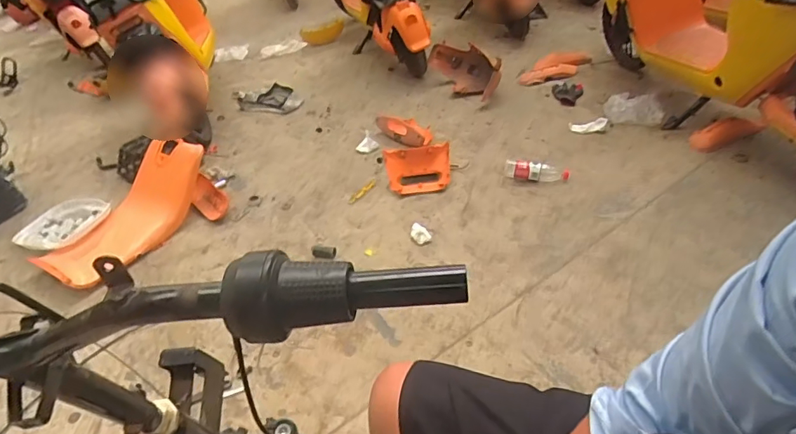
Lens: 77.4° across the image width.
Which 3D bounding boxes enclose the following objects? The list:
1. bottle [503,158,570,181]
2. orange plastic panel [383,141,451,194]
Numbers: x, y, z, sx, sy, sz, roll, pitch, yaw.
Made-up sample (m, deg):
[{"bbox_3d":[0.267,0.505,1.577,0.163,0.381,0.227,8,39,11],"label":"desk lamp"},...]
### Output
[{"bbox_3d":[0.503,-0.166,1.804,0.228,0.076,0.068,3,39,17],"label":"bottle"},{"bbox_3d":[0.073,-0.180,1.858,0.242,0.117,0.155,-6,37,5],"label":"orange plastic panel"}]

